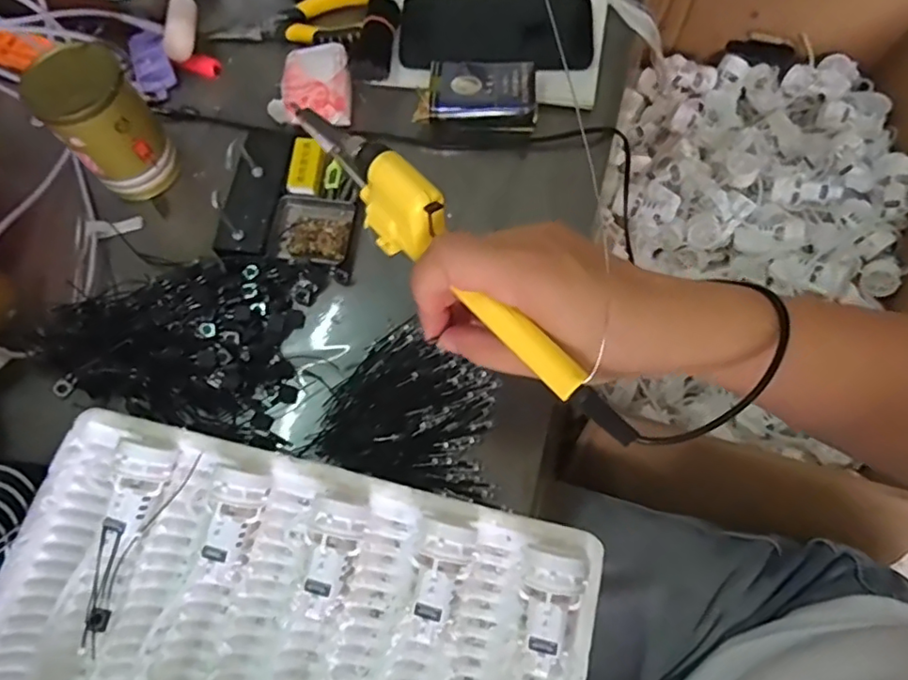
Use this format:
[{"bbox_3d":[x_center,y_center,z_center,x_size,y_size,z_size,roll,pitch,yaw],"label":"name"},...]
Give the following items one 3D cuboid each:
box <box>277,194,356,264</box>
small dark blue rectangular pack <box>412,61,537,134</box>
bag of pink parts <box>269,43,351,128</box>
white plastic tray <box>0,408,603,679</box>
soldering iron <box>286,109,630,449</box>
[{"bbox_3d":[-0.111,-0.087,0.464,0.061,0.012,0.052,7,70,5],"label":"box"},{"bbox_3d":[0.020,-0.204,0.487,0.094,0.023,0.057,3,69,3],"label":"small dark blue rectangular pack"},{"bbox_3d":[-0.124,-0.220,0.509,0.067,0.017,0.072,-2,69,1],"label":"bag of pink parts"},{"bbox_3d":[-0.105,0.193,0.332,0.339,0.050,0.245,11,70,6],"label":"white plastic tray"},{"bbox_3d":[-0.002,-0.039,0.282,0.028,0.034,0.230,-40,79,-12],"label":"soldering iron"}]

